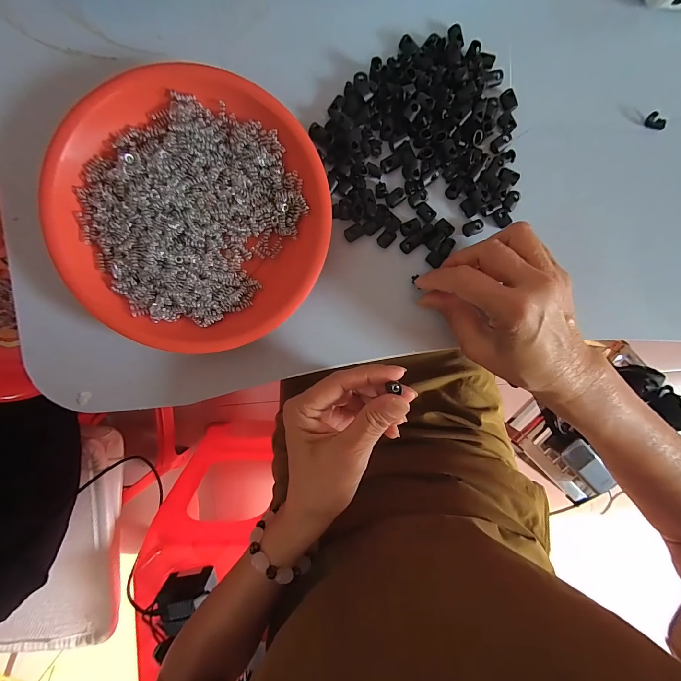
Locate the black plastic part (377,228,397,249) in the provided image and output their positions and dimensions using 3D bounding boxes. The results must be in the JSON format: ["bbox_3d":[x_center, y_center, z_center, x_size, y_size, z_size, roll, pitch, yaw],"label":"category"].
[{"bbox_3d":[0.038,-0.084,0.263,0.011,0.004,0.015,43,93,-5],"label":"black plastic part"}]

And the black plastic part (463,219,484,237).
[{"bbox_3d":[0.109,-0.093,0.266,0.015,0.006,0.011,-22,96,1],"label":"black plastic part"}]

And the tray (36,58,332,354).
[{"bbox_3d":[-0.112,-0.098,0.241,0.202,0.034,0.184,39,94,-5],"label":"tray"}]

